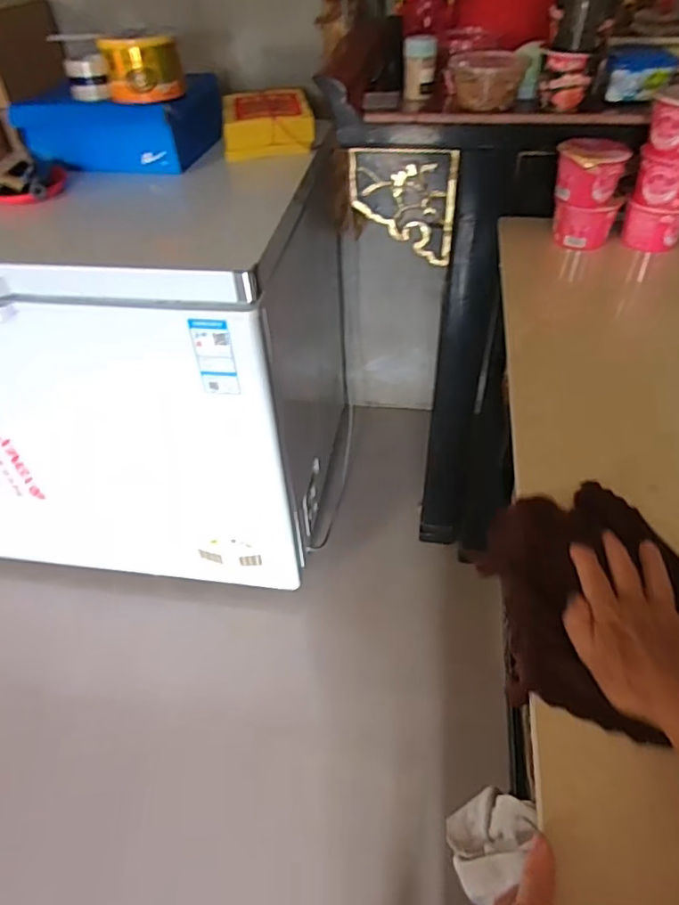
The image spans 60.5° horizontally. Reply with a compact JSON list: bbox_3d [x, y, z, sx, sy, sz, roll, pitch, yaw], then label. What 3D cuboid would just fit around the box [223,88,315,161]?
[{"bbox_3d":[-0.150,-0.697,1.232,0.179,0.078,0.203,-6,45,-3],"label":"box"}]

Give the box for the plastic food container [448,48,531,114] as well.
[{"bbox_3d":[0.221,-0.567,0.883,0.112,0.056,0.122,-1,45,2],"label":"plastic food container"}]

